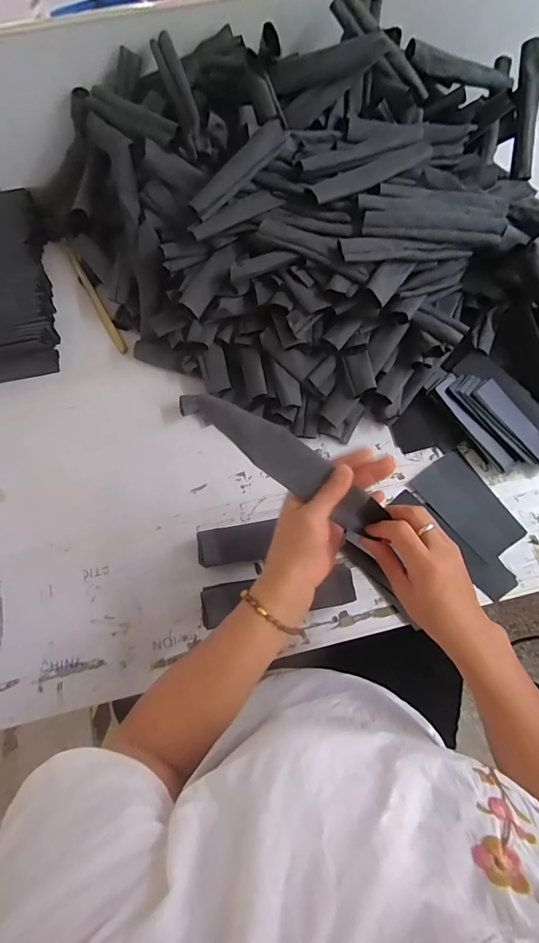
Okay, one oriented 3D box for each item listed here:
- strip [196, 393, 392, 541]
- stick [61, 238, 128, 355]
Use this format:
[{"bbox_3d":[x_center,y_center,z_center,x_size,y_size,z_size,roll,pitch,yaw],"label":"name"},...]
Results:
[{"bbox_3d":[0.020,-0.008,0.383,0.201,0.010,0.042,37,95,-8],"label":"strip"},{"bbox_3d":[-0.308,-0.309,0.704,0.017,0.018,0.261,-29,73,-8],"label":"stick"}]

